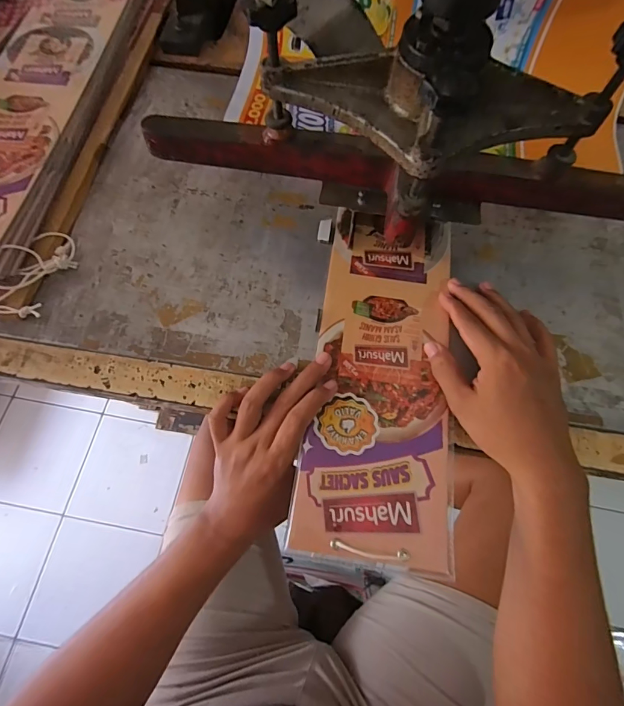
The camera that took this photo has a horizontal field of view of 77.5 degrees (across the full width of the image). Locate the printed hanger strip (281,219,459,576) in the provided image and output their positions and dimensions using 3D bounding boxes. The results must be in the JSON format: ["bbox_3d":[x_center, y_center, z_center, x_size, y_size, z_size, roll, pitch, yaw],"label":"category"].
[{"bbox_3d":[0.065,0.009,0.358,0.123,0.005,0.329,7,67,2],"label":"printed hanger strip"}]

